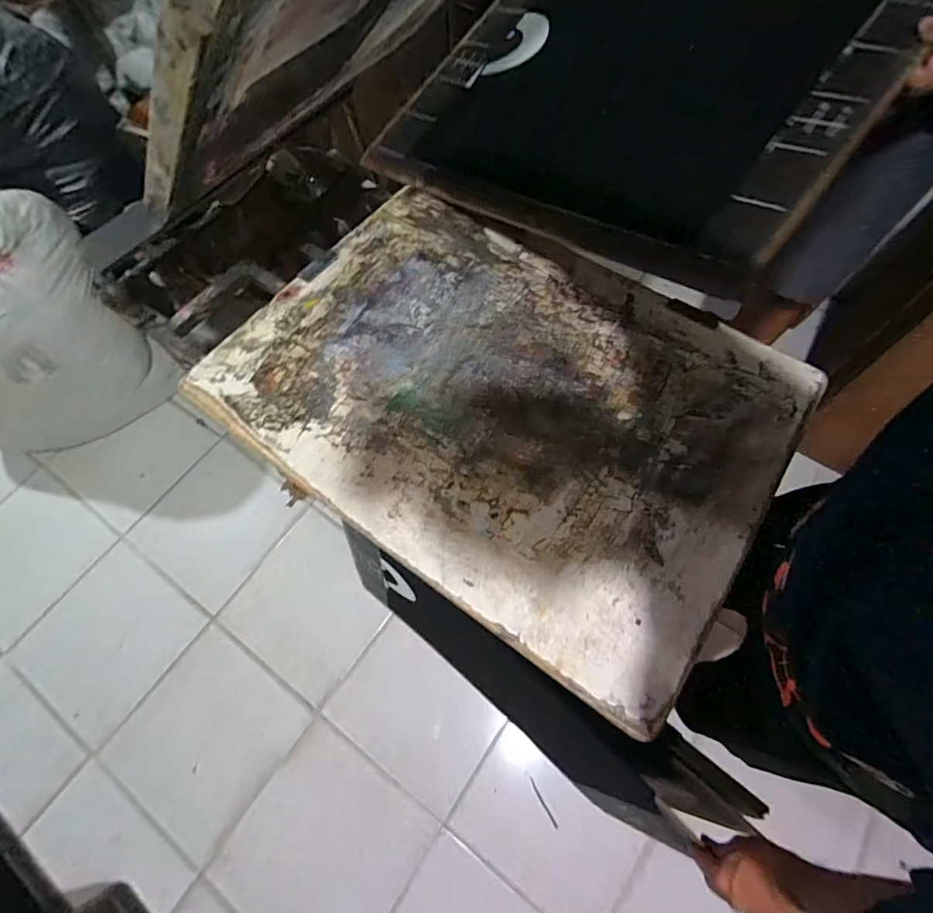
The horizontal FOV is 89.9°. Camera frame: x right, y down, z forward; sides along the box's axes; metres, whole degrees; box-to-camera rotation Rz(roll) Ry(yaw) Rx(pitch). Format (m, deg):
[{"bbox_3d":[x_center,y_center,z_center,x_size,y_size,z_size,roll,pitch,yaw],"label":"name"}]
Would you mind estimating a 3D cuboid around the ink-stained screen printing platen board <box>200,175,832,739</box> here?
[{"bbox_3d":[0.052,-0.113,0.712,0.791,0.024,0.601,34,68,14],"label":"ink-stained screen printing platen board"}]

